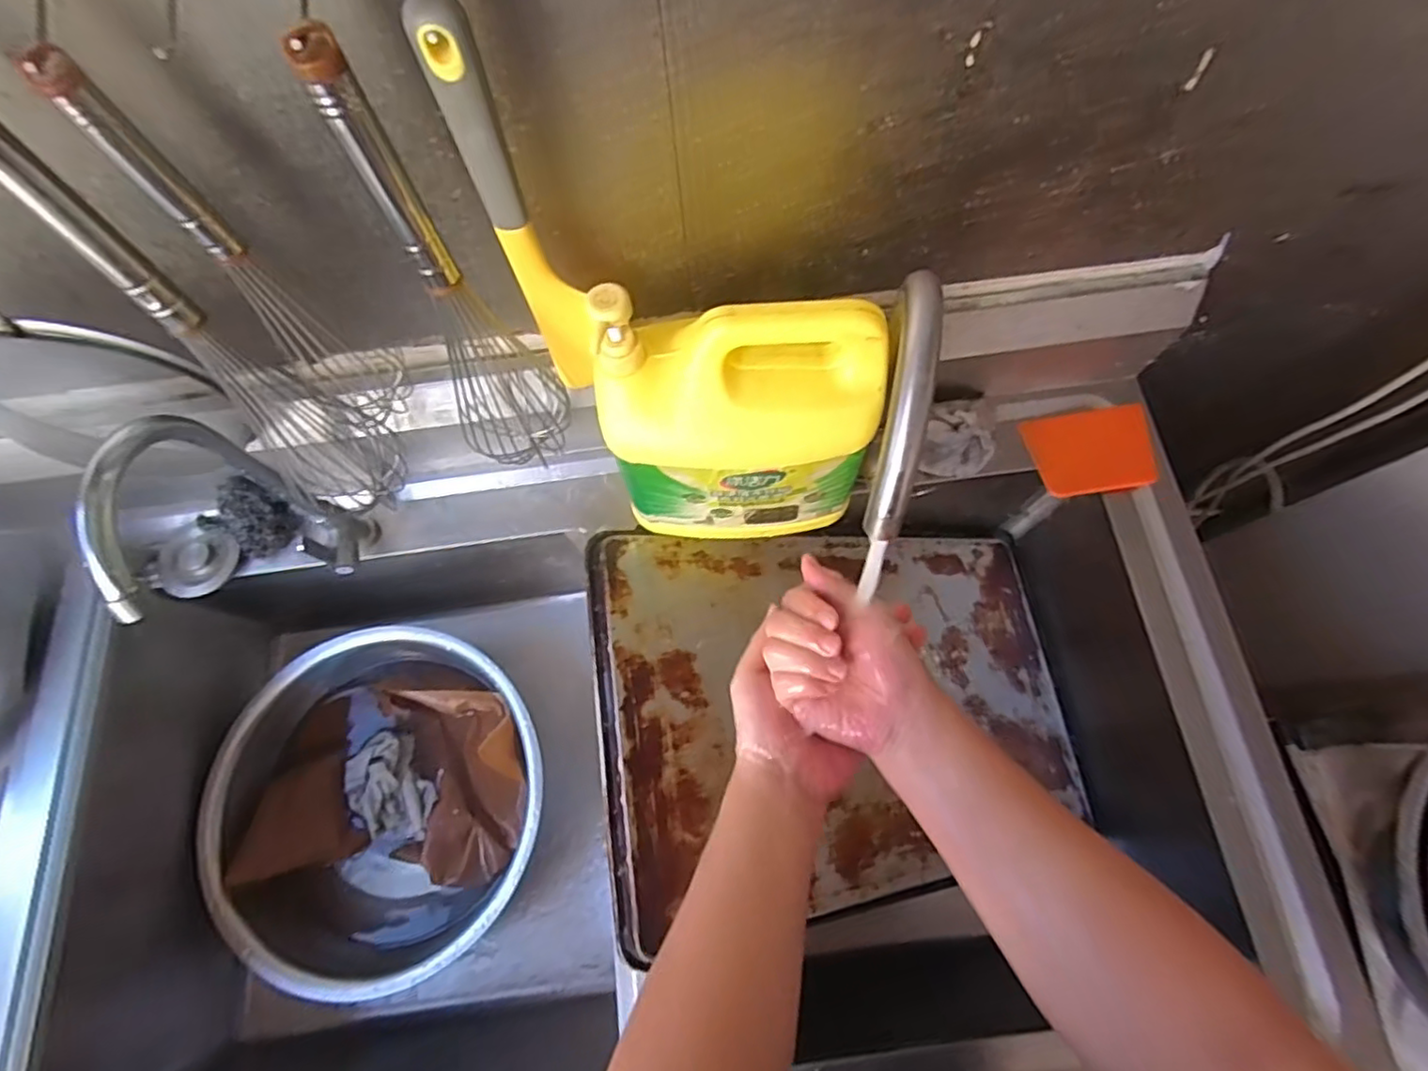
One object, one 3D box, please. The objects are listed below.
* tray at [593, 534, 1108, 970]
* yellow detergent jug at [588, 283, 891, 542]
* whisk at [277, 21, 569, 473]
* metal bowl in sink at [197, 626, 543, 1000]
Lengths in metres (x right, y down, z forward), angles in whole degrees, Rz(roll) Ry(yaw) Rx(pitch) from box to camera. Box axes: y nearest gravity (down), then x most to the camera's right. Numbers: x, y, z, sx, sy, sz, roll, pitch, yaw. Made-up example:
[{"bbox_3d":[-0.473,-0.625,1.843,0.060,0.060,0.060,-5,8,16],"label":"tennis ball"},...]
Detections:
[{"bbox_3d":[0.167,0.176,0.713,0.587,0.041,0.372,-1,71,-26],"label":"tray"},{"bbox_3d":[0.020,-0.078,0.539,0.210,0.245,0.090,1,72,2],"label":"yellow detergent jug"},{"bbox_3d":[-0.191,-0.152,0.473,0.077,0.372,0.086,33,76,12],"label":"whisk"},{"bbox_3d":[-0.391,0.318,0.785,0.373,0.114,0.369,-1,72,2],"label":"metal bowl in sink"}]

